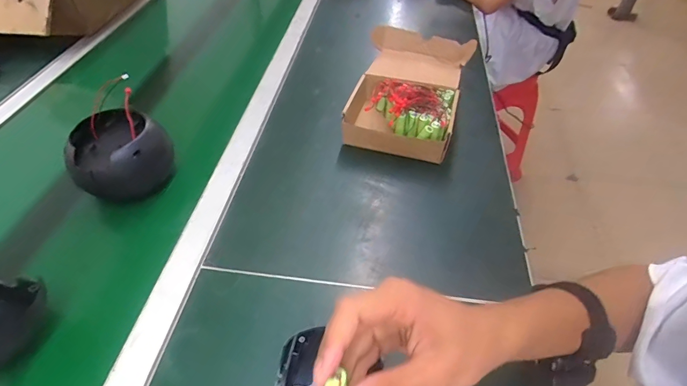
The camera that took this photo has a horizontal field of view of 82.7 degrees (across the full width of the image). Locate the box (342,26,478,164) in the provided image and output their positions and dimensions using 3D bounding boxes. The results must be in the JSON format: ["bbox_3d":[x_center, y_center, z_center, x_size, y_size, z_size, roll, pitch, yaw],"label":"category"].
[{"bbox_3d":[0.110,-0.180,0.670,0.174,0.075,0.273,12,48,12],"label":"box"}]

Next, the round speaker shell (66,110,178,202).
[{"bbox_3d":[-0.303,-0.043,0.541,0.108,0.099,0.117,-1,47,1],"label":"round speaker shell"}]

